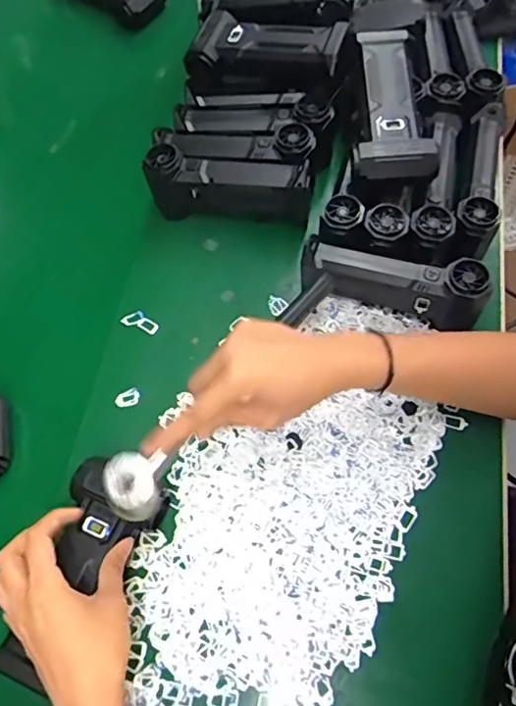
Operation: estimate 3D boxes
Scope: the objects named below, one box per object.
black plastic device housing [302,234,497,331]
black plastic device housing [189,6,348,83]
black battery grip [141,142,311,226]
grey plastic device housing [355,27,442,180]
[{"bbox_3d":[0.113,-0.059,0.475,0.151,0.075,0.040,18,67,11],"label":"black plastic device housing"},{"bbox_3d":[0.010,-0.298,0.546,0.152,0.052,0.073,14,66,10],"label":"black plastic device housing"},{"bbox_3d":[-0.028,-0.159,0.526,0.153,0.072,0.032,5,65,6],"label":"black battery grip"},{"bbox_3d":[0.121,-0.222,0.493,0.064,0.045,0.161,1,65,4],"label":"grey plastic device housing"}]

